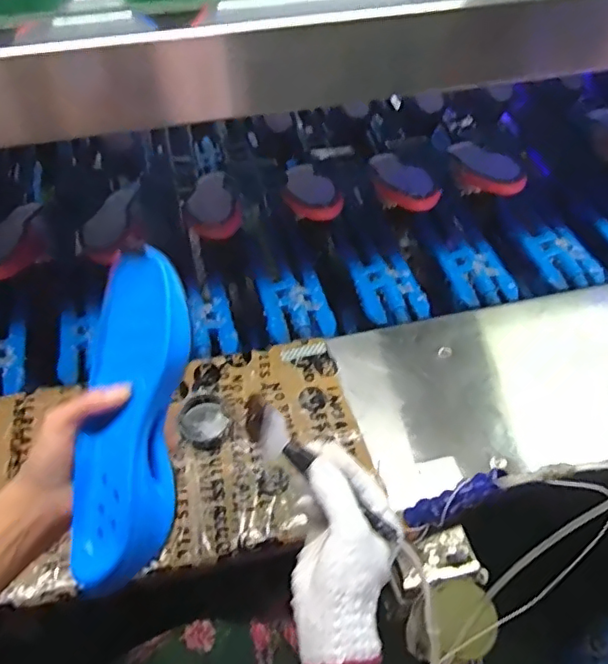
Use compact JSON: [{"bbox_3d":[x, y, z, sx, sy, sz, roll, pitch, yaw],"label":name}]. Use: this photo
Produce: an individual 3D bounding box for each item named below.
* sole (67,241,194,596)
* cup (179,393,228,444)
[{"bbox_3d":[-0.126,0.057,0.404,0.079,0.049,0.224,4,80,2],"label":"sole"},{"bbox_3d":[-0.115,0.102,0.643,0.051,0.029,0.058,-9,51,-9],"label":"cup"}]

